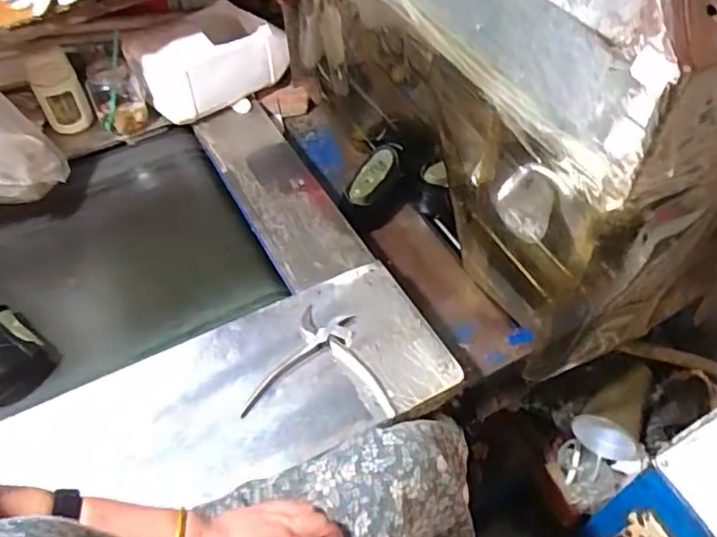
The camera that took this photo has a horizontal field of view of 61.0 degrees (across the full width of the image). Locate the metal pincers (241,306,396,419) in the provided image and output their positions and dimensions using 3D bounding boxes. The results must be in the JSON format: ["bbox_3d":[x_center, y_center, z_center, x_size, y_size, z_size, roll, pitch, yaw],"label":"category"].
[{"bbox_3d":[-0.045,0.123,0.785,0.179,0.017,0.144,2,53,5],"label":"metal pincers"}]

